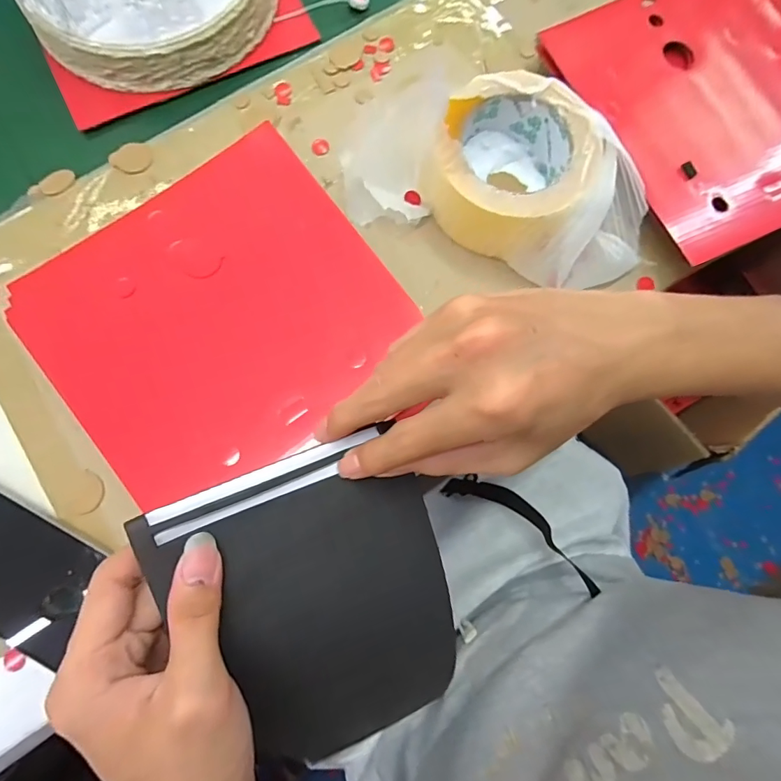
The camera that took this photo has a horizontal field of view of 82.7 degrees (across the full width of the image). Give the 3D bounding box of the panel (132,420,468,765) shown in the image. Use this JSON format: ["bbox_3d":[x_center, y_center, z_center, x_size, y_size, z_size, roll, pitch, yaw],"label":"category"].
[{"bbox_3d":[-0.031,0.098,0.207,0.117,0.009,0.134,-20,93,-16],"label":"panel"}]

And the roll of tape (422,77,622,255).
[{"bbox_3d":[0.095,-0.160,0.325,0.127,0.059,0.111,27,80,5],"label":"roll of tape"}]

